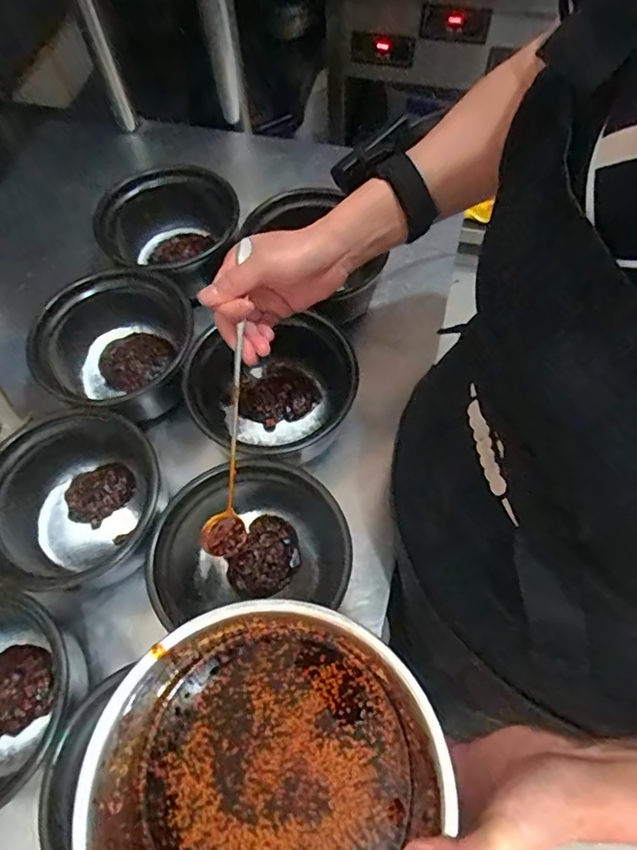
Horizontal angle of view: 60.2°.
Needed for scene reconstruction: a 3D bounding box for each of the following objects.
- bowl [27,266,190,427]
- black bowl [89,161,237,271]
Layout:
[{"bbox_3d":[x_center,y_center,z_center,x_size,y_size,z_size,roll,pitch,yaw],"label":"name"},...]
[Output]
[{"bbox_3d":[-0.221,-0.077,0.609,0.156,0.080,0.172,-18,63,-6],"label":"bowl"},{"bbox_3d":[-0.168,-0.244,0.693,0.174,0.085,0.161,-1,63,3],"label":"black bowl"}]

